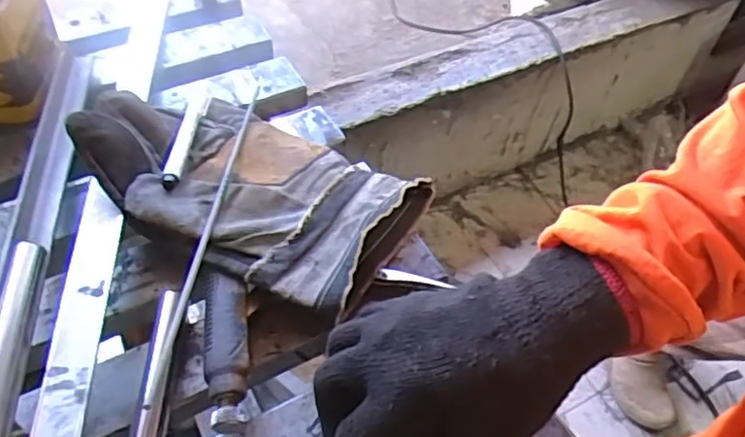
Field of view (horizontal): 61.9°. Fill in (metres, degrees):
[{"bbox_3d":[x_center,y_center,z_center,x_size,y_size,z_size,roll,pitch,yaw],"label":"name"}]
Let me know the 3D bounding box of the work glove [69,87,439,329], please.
[{"bbox_3d":[-0.087,-0.030,0.441,0.226,0.053,0.149,25,54,15],"label":"work glove"}]

